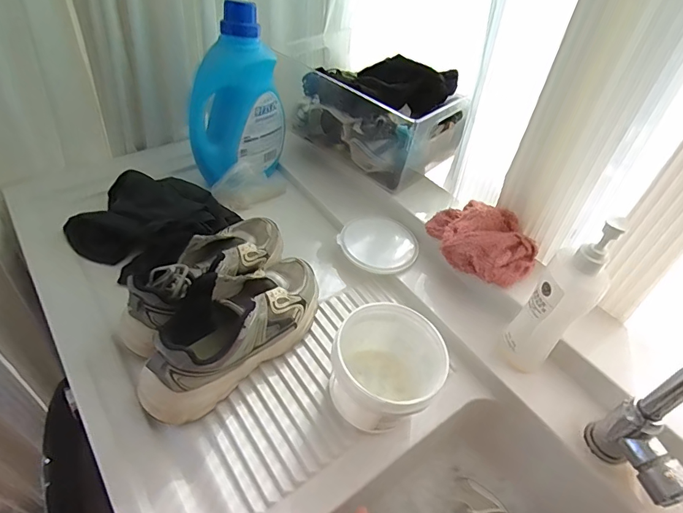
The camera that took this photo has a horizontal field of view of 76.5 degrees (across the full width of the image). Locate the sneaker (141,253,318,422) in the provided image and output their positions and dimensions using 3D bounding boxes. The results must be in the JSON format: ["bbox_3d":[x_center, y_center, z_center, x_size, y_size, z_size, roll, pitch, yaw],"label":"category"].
[{"bbox_3d":[-0.123,0.075,0.506,0.096,0.101,0.247,36,53,25],"label":"sneaker"}]

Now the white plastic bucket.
[{"bbox_3d":[0.050,0.126,0.484,0.113,0.095,0.115,3,47,-3],"label":"white plastic bucket"}]

